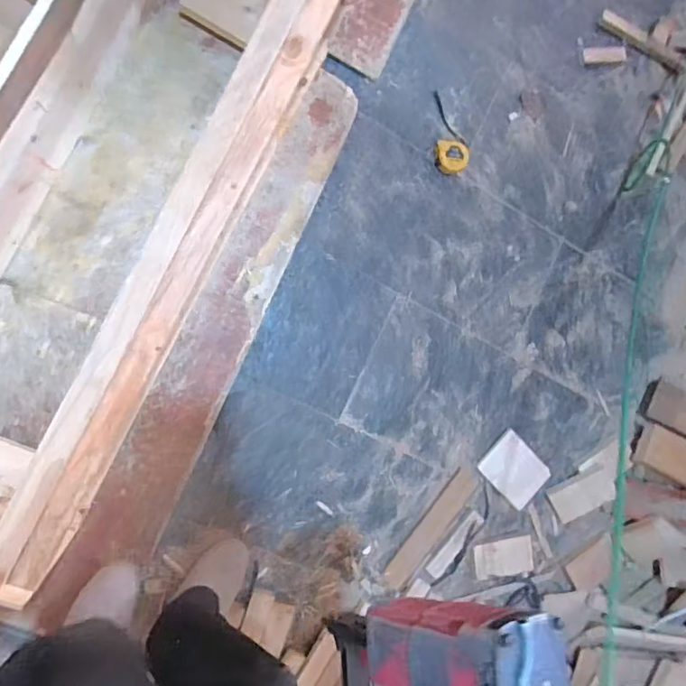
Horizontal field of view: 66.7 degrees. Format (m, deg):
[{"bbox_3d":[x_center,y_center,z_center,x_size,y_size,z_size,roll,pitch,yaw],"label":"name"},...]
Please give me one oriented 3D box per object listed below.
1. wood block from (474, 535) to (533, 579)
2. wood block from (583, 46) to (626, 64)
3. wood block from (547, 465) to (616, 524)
[{"bbox_3d":[0.365,0.484,1.173,0.140,0.024,0.082,-4,91,-13],"label":"wood block"},{"bbox_3d":[0.614,-0.674,1.219,0.097,0.020,0.032,1,89,6],"label":"wood block"},{"bbox_3d":[0.567,0.358,1.231,0.150,0.018,0.084,-28,81,2],"label":"wood block"}]

